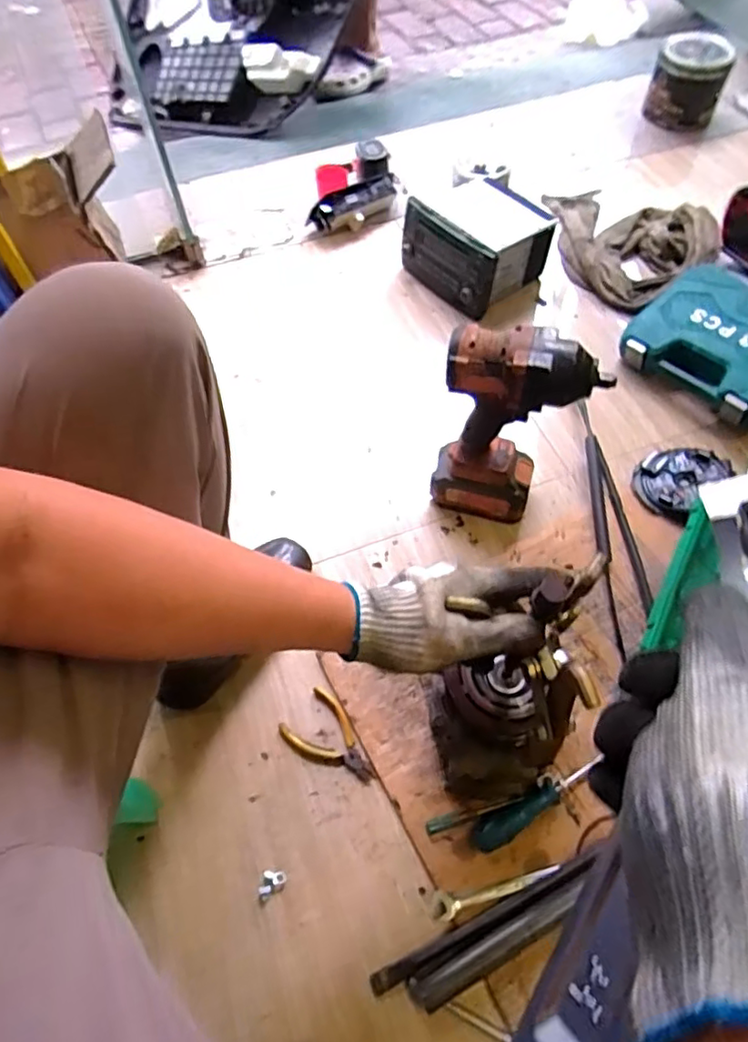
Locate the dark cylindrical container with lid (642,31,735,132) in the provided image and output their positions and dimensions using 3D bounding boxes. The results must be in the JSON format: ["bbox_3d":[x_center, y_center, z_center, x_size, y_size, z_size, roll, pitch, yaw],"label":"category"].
[{"bbox_3d":[0.715,-1.001,1.395,0.154,0.130,0.164,20,61,15],"label":"dark cylindrical container with lid"}]

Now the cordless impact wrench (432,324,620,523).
[{"bbox_3d":[0.163,-0.098,0.746,0.172,0.292,0.068,10,60,9],"label":"cordless impact wrench"}]

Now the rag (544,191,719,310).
[{"bbox_3d":[0.462,-0.537,1.139,0.245,0.073,0.370,-20,59,-9],"label":"rag"}]

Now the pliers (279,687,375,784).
[{"bbox_3d":[-0.044,0.250,0.693,0.115,0.007,0.068,35,66,22],"label":"pliers"}]

